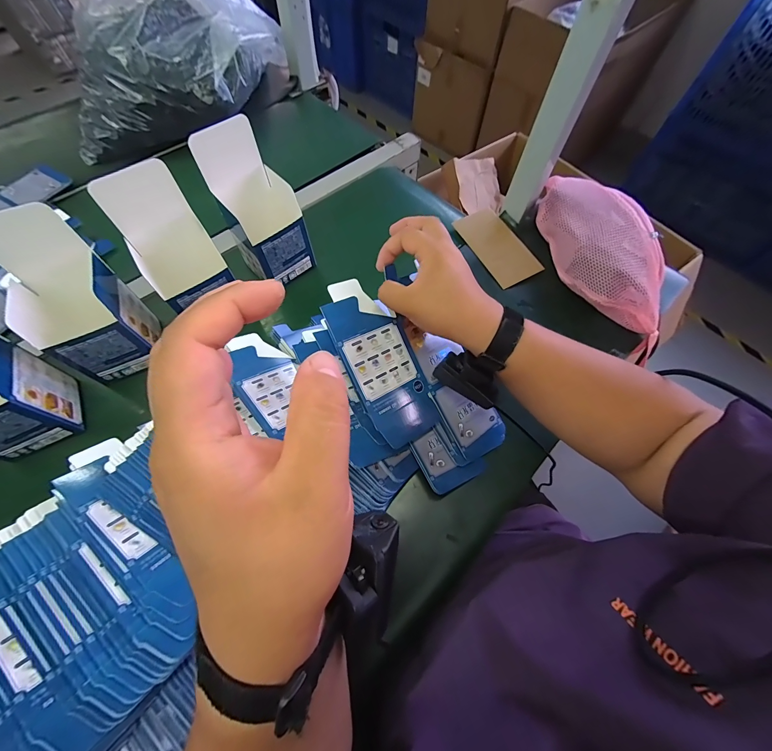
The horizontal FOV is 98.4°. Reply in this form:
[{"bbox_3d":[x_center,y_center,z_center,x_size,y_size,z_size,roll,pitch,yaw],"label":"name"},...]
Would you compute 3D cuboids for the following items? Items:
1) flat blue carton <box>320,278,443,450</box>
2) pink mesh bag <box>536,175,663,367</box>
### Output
[{"bbox_3d":[-0.005,-0.015,0.352,0.078,0.006,0.179,-31,96,-31],"label":"flat blue carton"},{"bbox_3d":[0.321,-0.186,0.497,0.106,0.070,0.311,-8,65,-6],"label":"pink mesh bag"}]

